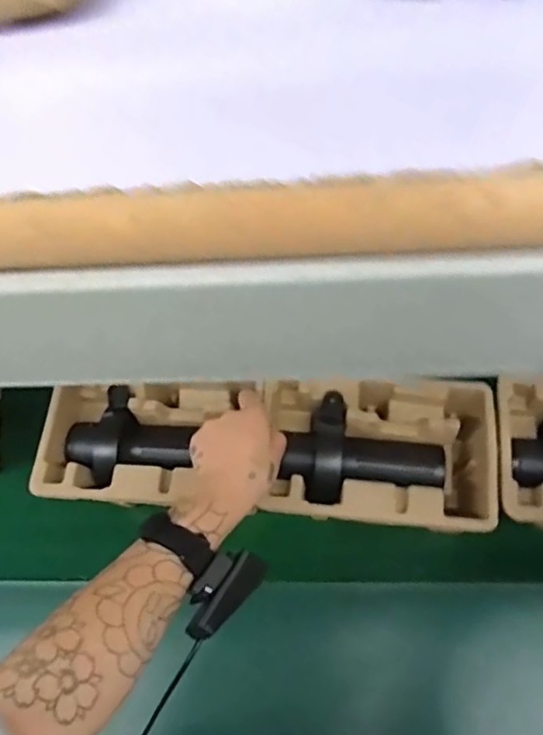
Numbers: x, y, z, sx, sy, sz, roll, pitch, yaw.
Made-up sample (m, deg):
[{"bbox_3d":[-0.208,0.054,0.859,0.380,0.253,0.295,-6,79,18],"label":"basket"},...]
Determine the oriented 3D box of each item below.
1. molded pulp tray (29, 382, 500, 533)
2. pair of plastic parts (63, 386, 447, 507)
[{"bbox_3d":[-0.007,0.088,0.625,0.447,0.094,0.147,3,62,4],"label":"molded pulp tray"},{"bbox_3d":[-0.023,0.082,0.612,0.389,0.048,0.103,5,63,7],"label":"pair of plastic parts"}]

